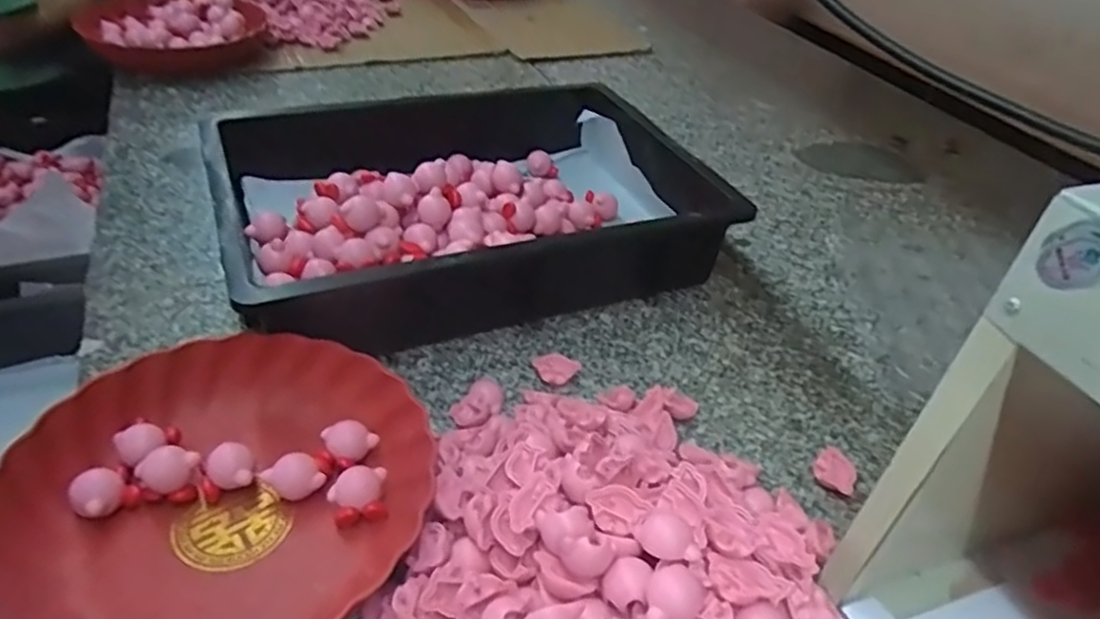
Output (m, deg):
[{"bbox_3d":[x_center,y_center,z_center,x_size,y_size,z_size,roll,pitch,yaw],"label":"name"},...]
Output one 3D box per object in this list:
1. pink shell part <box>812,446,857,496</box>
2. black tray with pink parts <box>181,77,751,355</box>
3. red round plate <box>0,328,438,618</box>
[{"bbox_3d":[0.210,0.121,0.520,0.029,0.019,0.031,22,43,26],"label":"pink shell part"},{"bbox_3d":[-0.078,-0.110,0.689,0.436,0.120,0.302,-16,41,-20],"label":"black tray with pink parts"},{"bbox_3d":[-0.194,0.109,0.433,0.235,0.055,0.234,0,38,0],"label":"red round plate"}]

